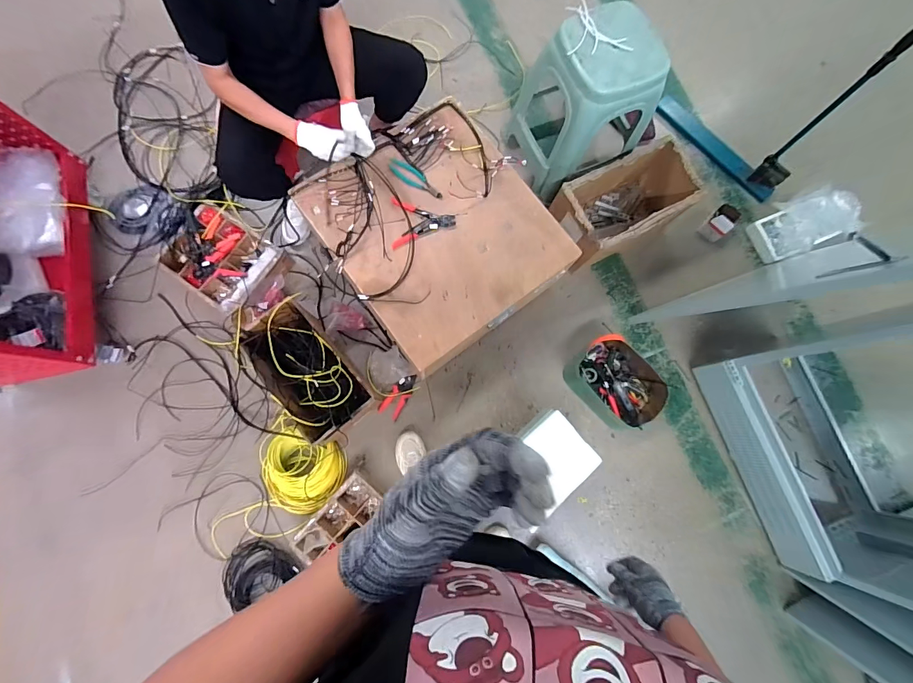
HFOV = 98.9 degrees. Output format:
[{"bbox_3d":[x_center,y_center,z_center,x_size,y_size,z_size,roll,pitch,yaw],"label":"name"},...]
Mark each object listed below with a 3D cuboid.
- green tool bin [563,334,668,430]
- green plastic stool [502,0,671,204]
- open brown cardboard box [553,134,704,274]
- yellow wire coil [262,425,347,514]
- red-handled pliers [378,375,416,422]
[{"bbox_3d":[0.569,0.149,1.363,0.321,0.112,0.239,44,79,4],"label":"green tool bin"},{"bbox_3d":[0.426,-0.780,1.310,0.351,0.447,0.326,-25,82,-9],"label":"green plastic stool"},{"bbox_3d":[0.575,-0.473,1.388,0.476,0.254,0.273,-29,83,-10],"label":"open brown cardboard box"},{"bbox_3d":[-0.495,0.415,1.226,0.256,0.101,0.245,1,79,-5],"label":"yellow wire coil"},{"bbox_3d":[-0.192,0.181,1.321,0.068,0.019,0.161,32,78,1],"label":"red-handled pliers"}]

